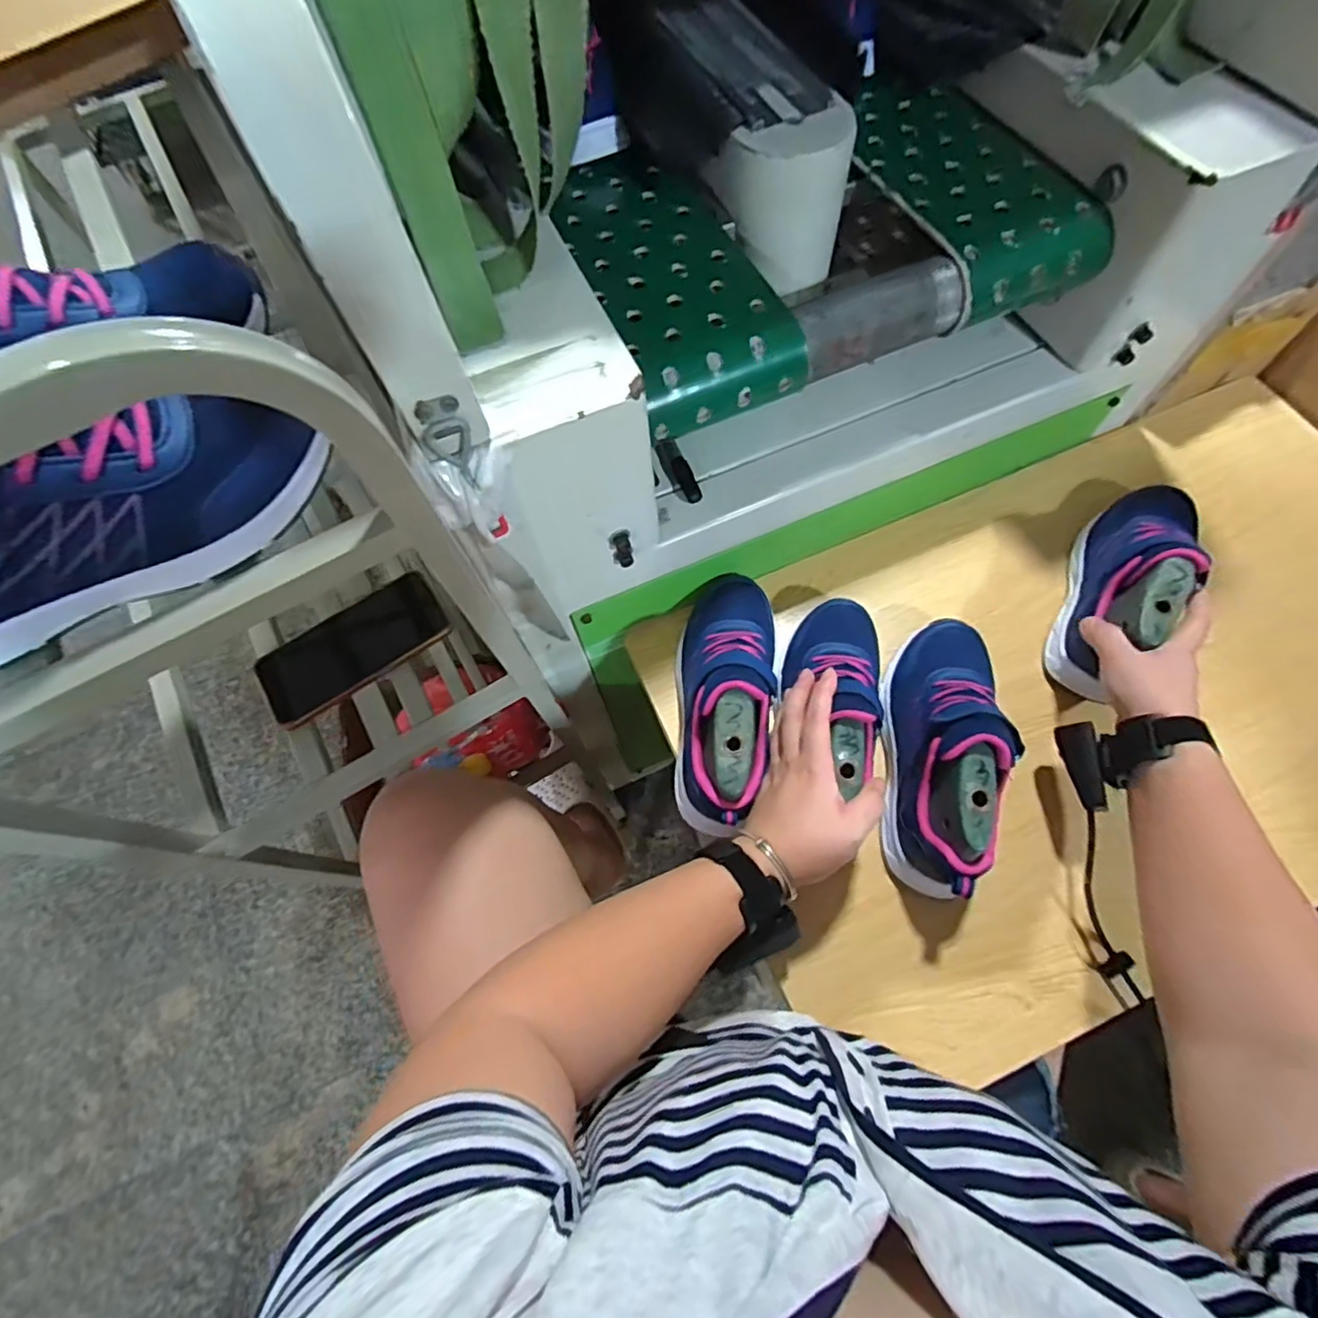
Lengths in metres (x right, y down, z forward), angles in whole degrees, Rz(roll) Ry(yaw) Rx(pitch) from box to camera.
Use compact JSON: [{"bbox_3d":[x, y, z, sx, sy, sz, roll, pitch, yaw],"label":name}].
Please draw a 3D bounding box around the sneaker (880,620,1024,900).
[{"bbox_3d":[0.242,0.070,0.523,0.081,0.101,0.240,10,69,7],"label":"sneaker"}]

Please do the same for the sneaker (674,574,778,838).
[{"bbox_3d":[0.056,0.026,0.548,0.085,0.099,0.238,5,68,5],"label":"sneaker"}]

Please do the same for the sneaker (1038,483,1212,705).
[{"bbox_3d":[0.444,-0.085,0.579,0.079,0.099,0.241,30,73,14],"label":"sneaker"}]

